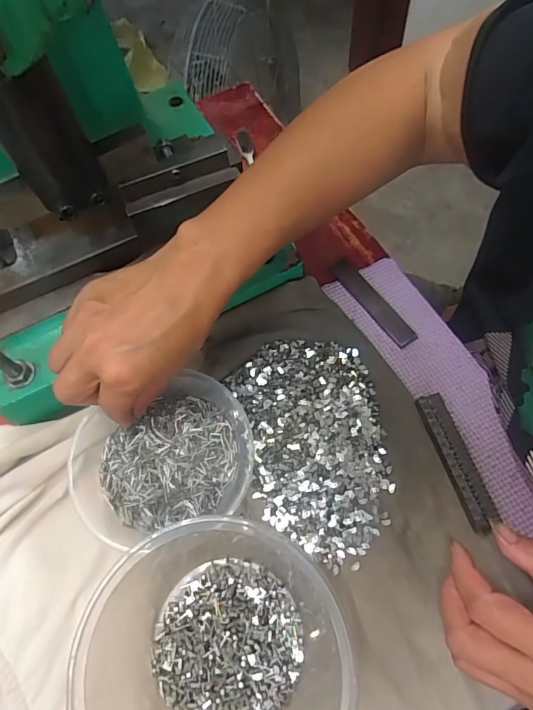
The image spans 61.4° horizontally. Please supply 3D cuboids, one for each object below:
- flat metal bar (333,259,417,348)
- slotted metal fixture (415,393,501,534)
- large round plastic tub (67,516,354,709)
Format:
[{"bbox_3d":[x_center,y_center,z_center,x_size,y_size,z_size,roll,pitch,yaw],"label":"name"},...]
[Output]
[{"bbox_3d":[0.092,-0.047,0.388,0.021,0.005,0.097,-31,67,-11],"label":"flat metal bar"},{"bbox_3d":[0.137,0.076,0.326,0.020,0.012,0.097,-16,65,-4],"label":"slotted metal fixture"},{"bbox_3d":[-0.029,0.177,0.262,0.131,0.084,0.136,-1,65,3],"label":"large round plastic tub"}]

